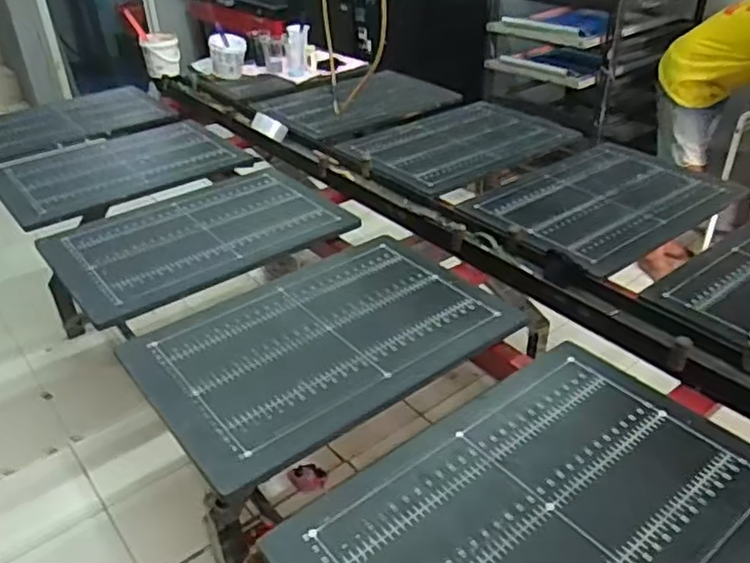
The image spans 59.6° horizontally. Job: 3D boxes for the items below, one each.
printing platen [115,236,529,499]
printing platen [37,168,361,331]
[{"bbox_3d":[-0.088,0.082,1.163,0.637,0.016,0.429,-28,41,-34],"label":"printing platen"},{"bbox_3d":[-0.394,-0.125,1.460,0.600,0.024,0.440,-24,39,-30],"label":"printing platen"}]

